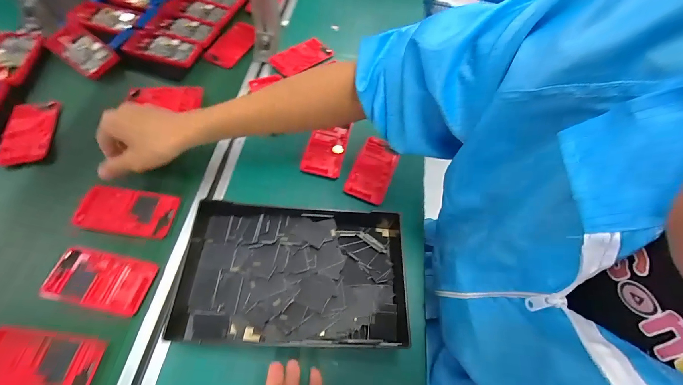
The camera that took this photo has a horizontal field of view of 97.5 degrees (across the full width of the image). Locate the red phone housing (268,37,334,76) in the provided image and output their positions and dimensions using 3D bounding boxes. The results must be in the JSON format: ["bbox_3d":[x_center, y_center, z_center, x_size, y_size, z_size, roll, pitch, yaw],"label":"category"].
[{"bbox_3d":[-0.077,-0.265,0.584,0.118,0.011,0.054,-38,89,-29],"label":"red phone housing"}]

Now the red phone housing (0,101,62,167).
[{"bbox_3d":[-0.482,-0.092,0.457,0.065,0.015,0.119,-6,60,-12],"label":"red phone housing"}]

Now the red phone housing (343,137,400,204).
[{"bbox_3d":[0.051,-0.037,0.480,0.063,0.012,0.115,21,62,7],"label":"red phone housing"}]

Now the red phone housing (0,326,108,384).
[{"bbox_3d":[-0.324,0.183,0.316,0.122,0.006,0.065,8,61,0],"label":"red phone housing"}]

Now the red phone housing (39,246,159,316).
[{"bbox_3d":[-0.292,0.104,0.362,0.119,0.008,0.063,12,61,2],"label":"red phone housing"}]

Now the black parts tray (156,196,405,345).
[{"bbox_3d":[-0.054,0.098,0.372,0.281,0.037,0.173,4,61,-2],"label":"black parts tray"}]

